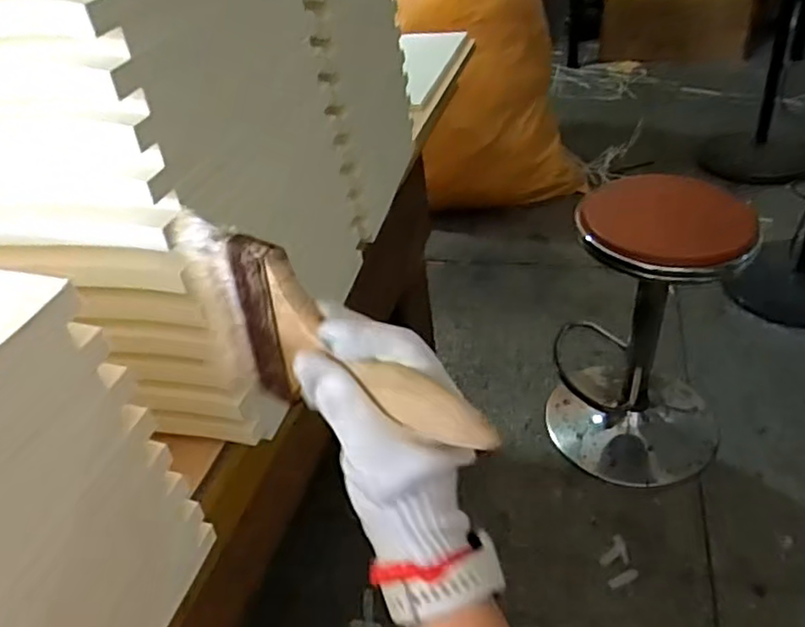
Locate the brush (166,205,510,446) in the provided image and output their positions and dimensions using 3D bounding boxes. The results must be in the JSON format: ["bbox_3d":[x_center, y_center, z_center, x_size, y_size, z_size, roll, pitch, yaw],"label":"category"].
[{"bbox_3d":[-0.045,0.024,0.350,0.207,0.101,0.024,29,51,23],"label":"brush"}]

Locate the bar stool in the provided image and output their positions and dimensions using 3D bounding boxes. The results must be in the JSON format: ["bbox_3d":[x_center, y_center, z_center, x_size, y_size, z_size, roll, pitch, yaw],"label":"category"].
[{"bbox_3d":[0.480,0.039,1.318,0.350,0.517,0.324,5,40,17],"label":"bar stool"}]

